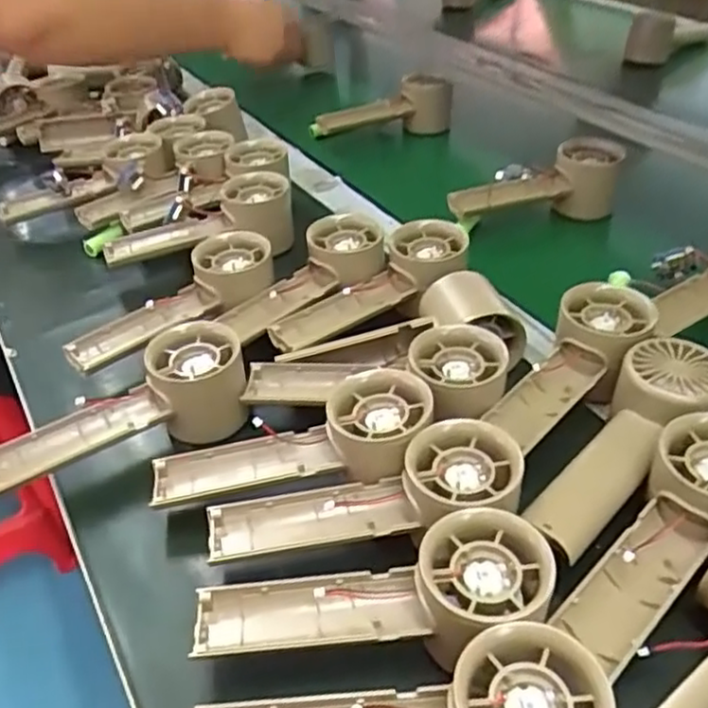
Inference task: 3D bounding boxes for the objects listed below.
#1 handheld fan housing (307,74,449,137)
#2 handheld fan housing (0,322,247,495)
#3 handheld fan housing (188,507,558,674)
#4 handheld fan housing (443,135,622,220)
[{"bbox_3d":[0.032,-0.270,0.804,0.155,0.054,0.066,-14,41,-11],"label":"handheld fan housing"},{"bbox_3d":[-0.143,0.031,0.431,0.155,0.050,0.059,-19,42,-17],"label":"handheld fan housing"},{"bbox_3d":[0.008,0.111,0.320,0.157,0.039,0.053,-13,39,6],"label":"handheld fan housing"},{"bbox_3d":[0.159,-0.153,0.638,0.151,0.056,0.051,-12,40,-9],"label":"handheld fan housing"}]

